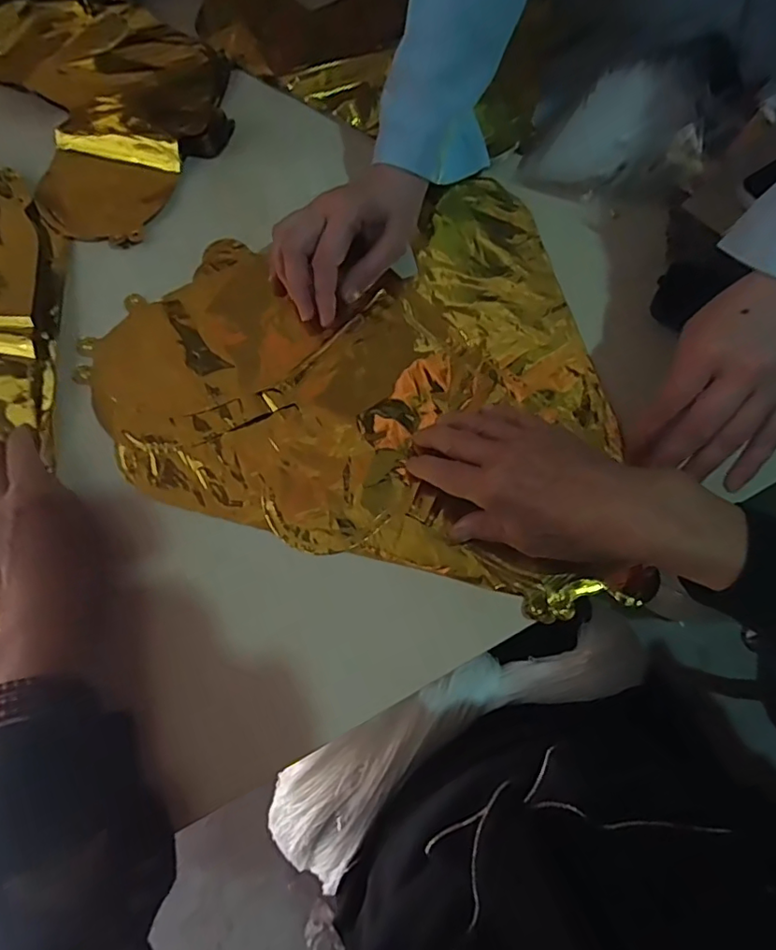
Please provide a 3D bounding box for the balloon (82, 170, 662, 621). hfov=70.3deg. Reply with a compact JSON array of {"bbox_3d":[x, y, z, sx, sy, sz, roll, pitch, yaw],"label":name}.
[{"bbox_3d":[-0.030,-0.063,0.428,0.371,0.022,0.361,-9,71,-3],"label":"balloon"}]

